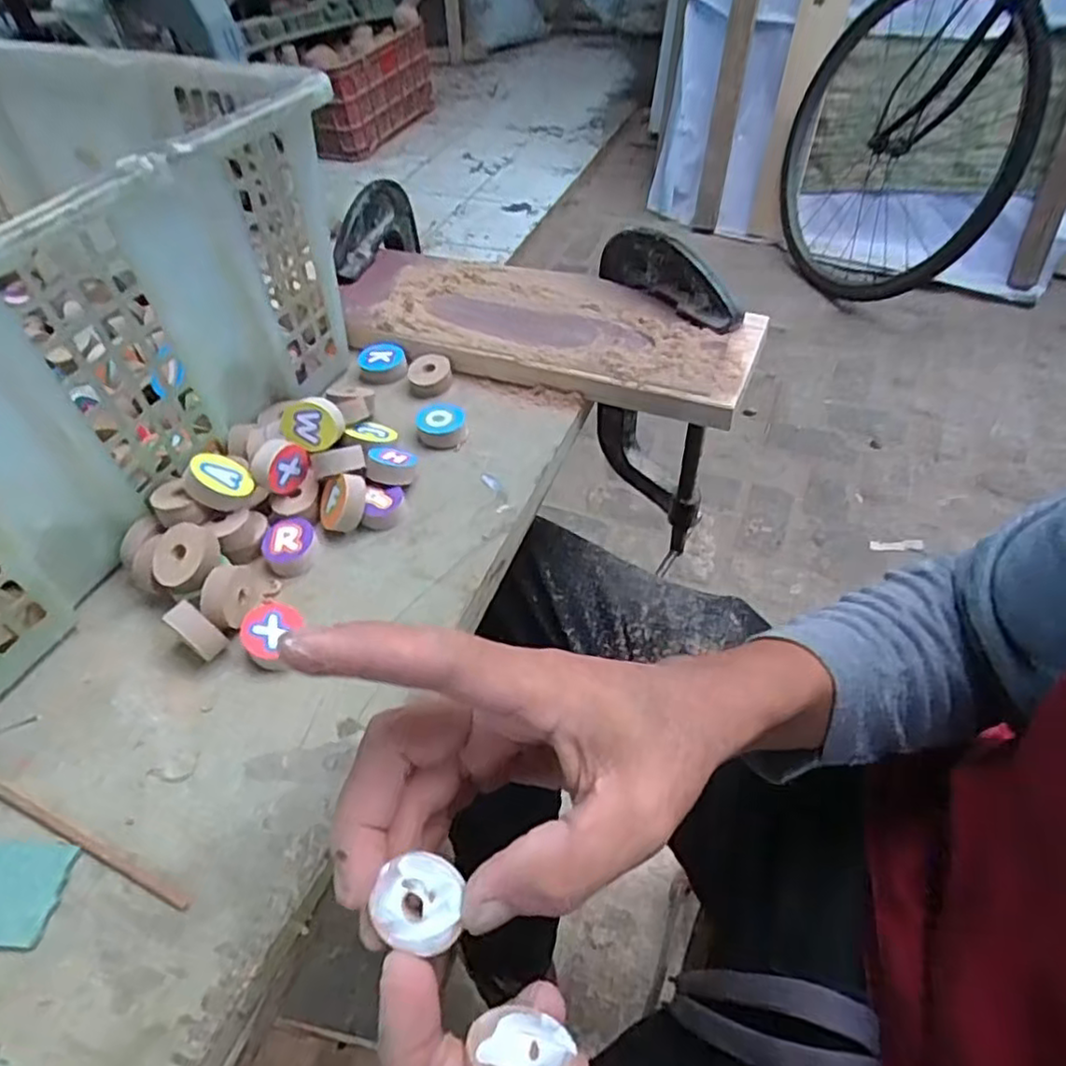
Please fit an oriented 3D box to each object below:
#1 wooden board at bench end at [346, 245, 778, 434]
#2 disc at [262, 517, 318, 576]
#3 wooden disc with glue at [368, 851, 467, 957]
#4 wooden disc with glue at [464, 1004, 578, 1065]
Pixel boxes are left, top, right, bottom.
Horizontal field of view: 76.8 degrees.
[{"bbox_3d":[-0.001,-0.141,0.448,0.289,0.023,0.099,17,53,18],"label":"wooden board at bench end"},{"bbox_3d":[-0.127,0.007,0.353,0.026,0.013,0.030,-24,52,-15],"label":"disc"},{"bbox_3d":[-0.035,0.110,0.201,0.027,0.004,0.025,-3,72,9],"label":"wooden disc with glue"},{"bbox_3d":[-0.003,0.136,0.174,0.027,0.004,0.025,16,8,4],"label":"wooden disc with glue"}]

